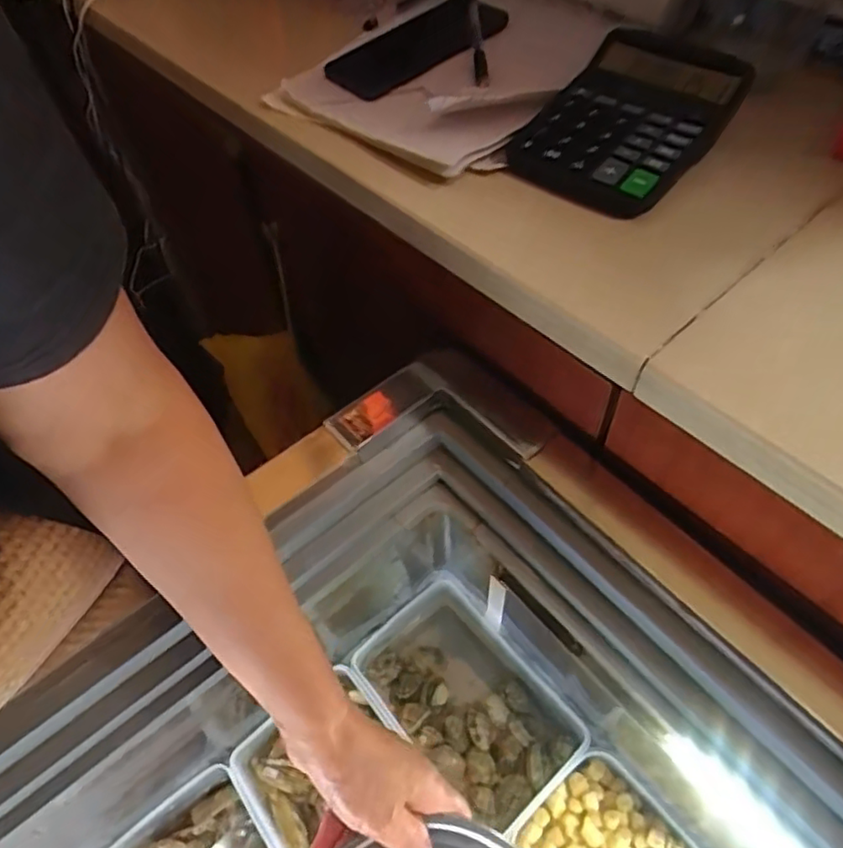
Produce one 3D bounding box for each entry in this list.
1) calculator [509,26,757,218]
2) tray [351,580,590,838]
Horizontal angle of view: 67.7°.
[{"bbox_3d":[0.149,-0.224,0.466,0.132,0.022,0.162,33,80,27],"label":"calculator"},{"bbox_3d":[0.039,0.248,0.562,0.113,0.067,0.188,-34,57,-23],"label":"tray"}]

